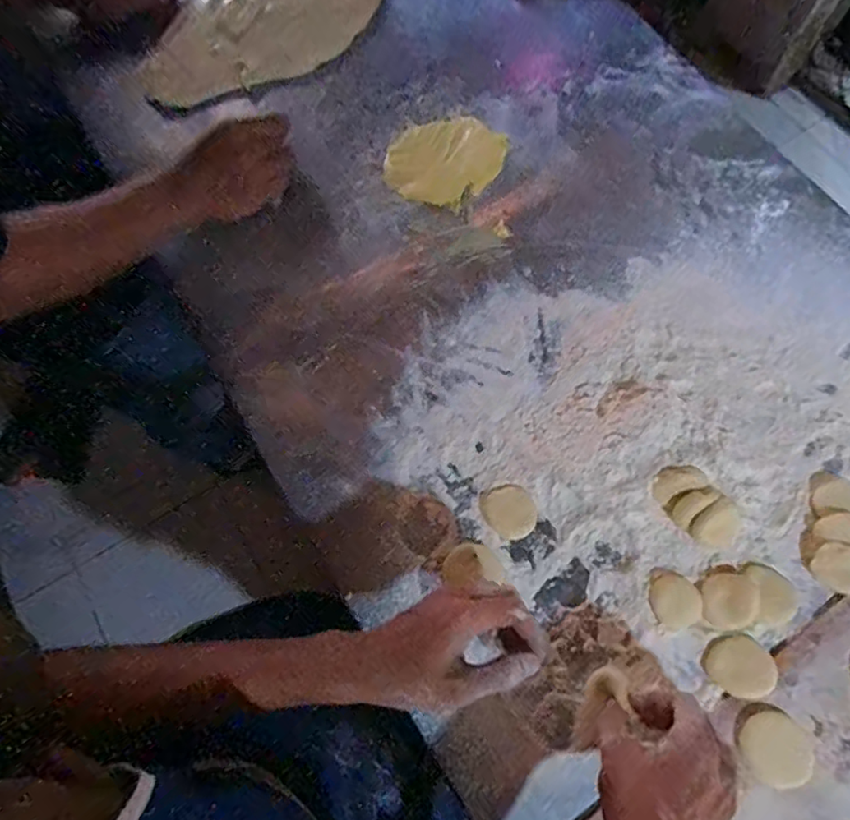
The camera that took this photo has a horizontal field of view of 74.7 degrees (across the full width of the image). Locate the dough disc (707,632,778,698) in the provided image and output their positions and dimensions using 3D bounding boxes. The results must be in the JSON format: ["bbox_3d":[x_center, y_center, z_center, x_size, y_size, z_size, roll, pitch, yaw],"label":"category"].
[{"bbox_3d":[0.257,0.208,0.450,0.048,0.006,0.045,-1,72,2],"label":"dough disc"}]

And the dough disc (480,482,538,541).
[{"bbox_3d":[0.076,0.090,0.496,0.043,0.004,0.050,-33,74,-8],"label":"dough disc"}]

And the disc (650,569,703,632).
[{"bbox_3d":[0.210,0.161,0.467,0.041,0.006,0.043,-1,72,2],"label":"disc"}]

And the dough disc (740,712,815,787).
[{"bbox_3d":[0.272,0.262,0.430,0.052,0.007,0.051,-1,72,2],"label":"dough disc"}]

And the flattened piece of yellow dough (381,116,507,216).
[{"bbox_3d":[0.020,-0.275,0.609,0.129,0.010,0.112,-43,76,-11],"label":"flattened piece of yellow dough"}]

